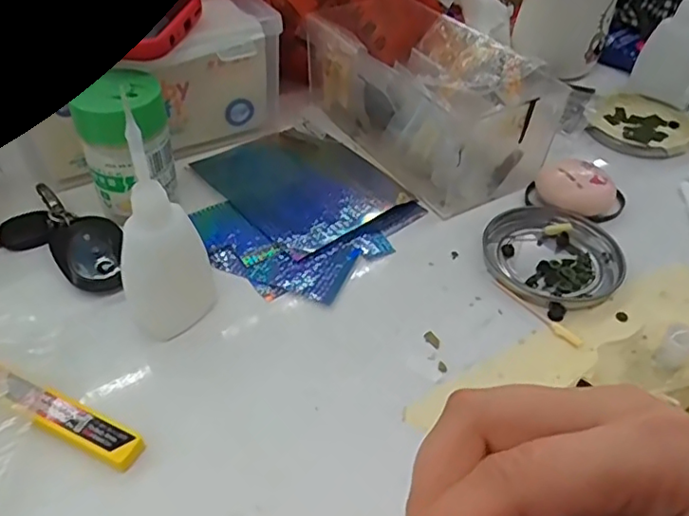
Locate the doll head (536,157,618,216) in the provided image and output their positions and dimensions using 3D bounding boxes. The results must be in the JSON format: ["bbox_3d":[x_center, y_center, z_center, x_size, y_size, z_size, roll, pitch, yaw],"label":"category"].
[{"bbox_3d":[0.148,-0.045,0.384,0.035,0.025,0.045,-33,54,-32],"label":"doll head"}]

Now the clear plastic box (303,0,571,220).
[{"bbox_3d":[0.052,-0.117,0.421,0.092,0.073,0.178,-23,50,-25],"label":"clear plastic box"}]

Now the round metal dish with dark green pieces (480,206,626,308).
[{"bbox_3d":[0.121,-0.002,0.352,0.075,0.010,0.076,2,44,-2],"label":"round metal dish with dark green pieces"}]

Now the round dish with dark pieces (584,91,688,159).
[{"bbox_3d":[0.229,-0.105,0.463,0.078,0.011,0.077,2,44,-2],"label":"round dish with dark pieces"}]

